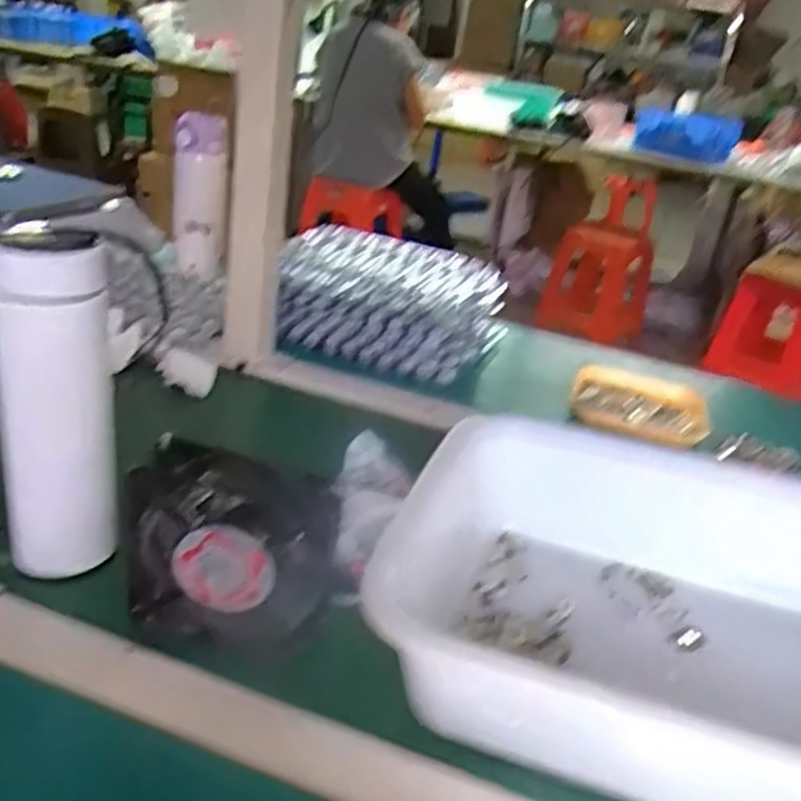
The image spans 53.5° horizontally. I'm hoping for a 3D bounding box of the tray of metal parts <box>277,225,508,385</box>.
[{"bbox_3d":[-0.021,-0.117,0.981,0.244,0.112,0.220,16,27,17],"label":"tray of metal parts"}]

